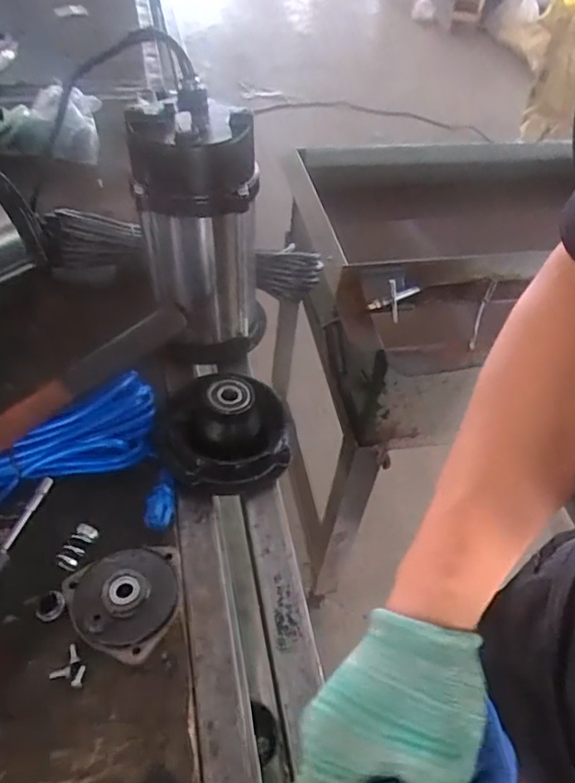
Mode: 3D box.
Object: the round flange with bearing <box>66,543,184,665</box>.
[{"bbox_3d":[-0.134,0.172,0.479,0.092,0.020,0.092,2,48,-2],"label":"round flange with bearing"}]

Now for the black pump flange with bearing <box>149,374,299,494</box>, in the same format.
[{"bbox_3d":[-0.064,0.030,0.573,0.139,0.065,0.121,-2,48,-7],"label":"black pump flange with bearing"}]

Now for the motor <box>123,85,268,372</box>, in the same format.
[{"bbox_3d":[-0.087,-0.161,0.617,0.129,0.261,0.116,-6,49,-10],"label":"motor"}]

